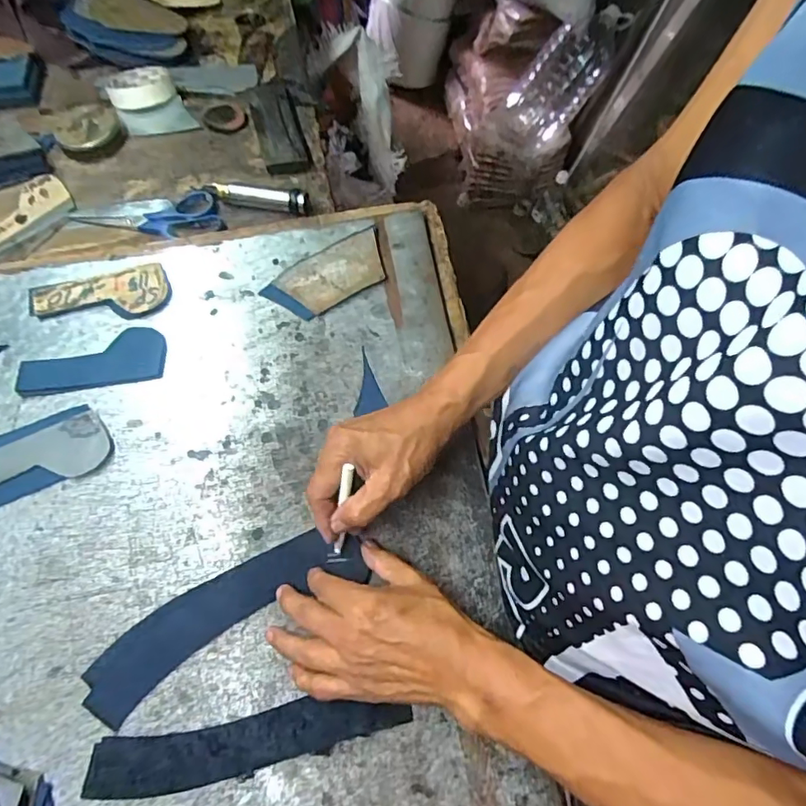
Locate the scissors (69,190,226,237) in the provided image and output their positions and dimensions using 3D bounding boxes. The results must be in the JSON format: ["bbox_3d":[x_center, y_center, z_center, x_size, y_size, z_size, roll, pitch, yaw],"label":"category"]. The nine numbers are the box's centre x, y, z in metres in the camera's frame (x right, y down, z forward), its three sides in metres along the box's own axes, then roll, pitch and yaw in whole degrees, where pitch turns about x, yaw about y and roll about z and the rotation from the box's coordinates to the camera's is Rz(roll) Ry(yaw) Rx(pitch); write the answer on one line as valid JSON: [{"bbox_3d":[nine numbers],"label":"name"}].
[{"bbox_3d":[-0.292,-0.208,0.611,0.165,0.007,0.065,-9,66,-12],"label":"scissors"}]

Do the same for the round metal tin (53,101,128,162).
[{"bbox_3d":[-0.388,-0.337,0.663,0.078,0.022,0.080,0,64,0],"label":"round metal tin"}]

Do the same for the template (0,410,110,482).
[{"bbox_3d":[-0.324,0.052,0.468,0.122,0.010,0.053,-26,67,-12],"label":"template"}]

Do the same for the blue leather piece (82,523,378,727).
[{"bbox_3d":[-0.137,0.163,0.418,0.216,0.008,0.059,-27,64,-13],"label":"blue leather piece"}]

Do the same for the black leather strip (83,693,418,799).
[{"bbox_3d":[-0.109,0.242,0.380,0.221,0.011,0.038,-10,65,-4],"label":"black leather strip"}]

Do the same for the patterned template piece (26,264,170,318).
[{"bbox_3d":[-0.307,-0.106,0.542,0.136,0.011,0.056,-13,65,-7],"label":"patterned template piece"}]

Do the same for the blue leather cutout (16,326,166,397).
[{"bbox_3d":[-0.295,-0.042,0.510,0.127,0.005,0.058,-8,68,-7],"label":"blue leather cutout"}]

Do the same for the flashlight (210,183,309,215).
[{"bbox_3d":[-0.165,-0.237,0.616,0.108,0.025,0.021,8,64,3],"label":"flashlight"}]

